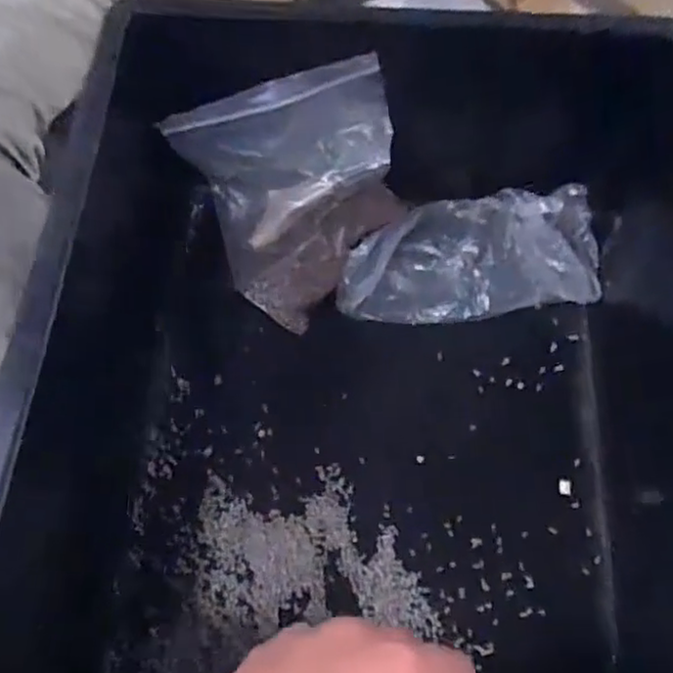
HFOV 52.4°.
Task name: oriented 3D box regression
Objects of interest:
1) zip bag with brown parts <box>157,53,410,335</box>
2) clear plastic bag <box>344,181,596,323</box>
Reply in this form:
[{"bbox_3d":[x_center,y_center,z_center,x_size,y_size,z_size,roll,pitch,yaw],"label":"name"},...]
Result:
[{"bbox_3d":[-0.023,-0.100,0.477,0.133,0.133,0.109,-24,69,-9],"label":"zip bag with brown parts"},{"bbox_3d":[0.091,-0.065,0.509,0.180,0.043,0.105,-5,67,-1],"label":"clear plastic bag"}]

